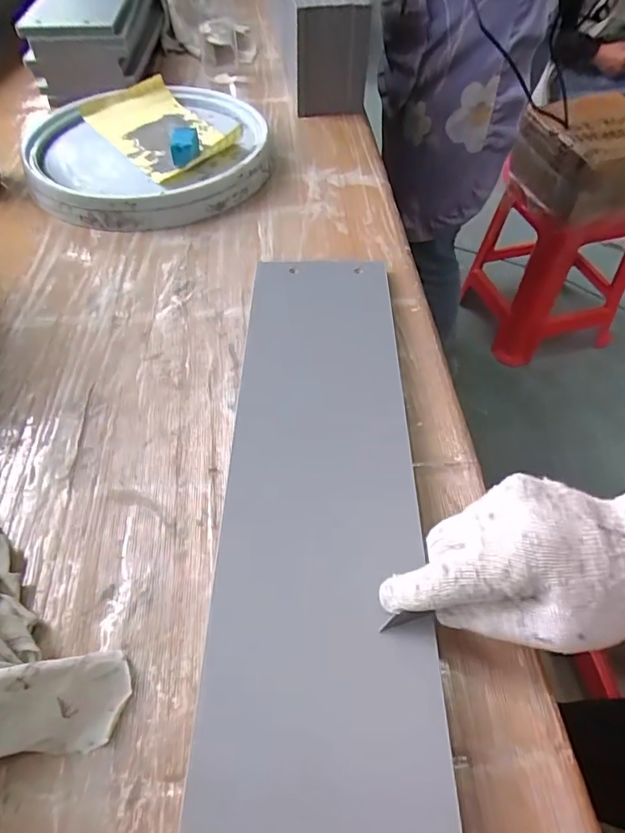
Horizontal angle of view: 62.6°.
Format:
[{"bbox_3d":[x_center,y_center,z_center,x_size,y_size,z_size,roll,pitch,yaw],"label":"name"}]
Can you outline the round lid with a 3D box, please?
[{"bbox_3d":[-0.202,-0.335,0.641,0.288,0.047,0.293,-1,52,1],"label":"round lid"}]

